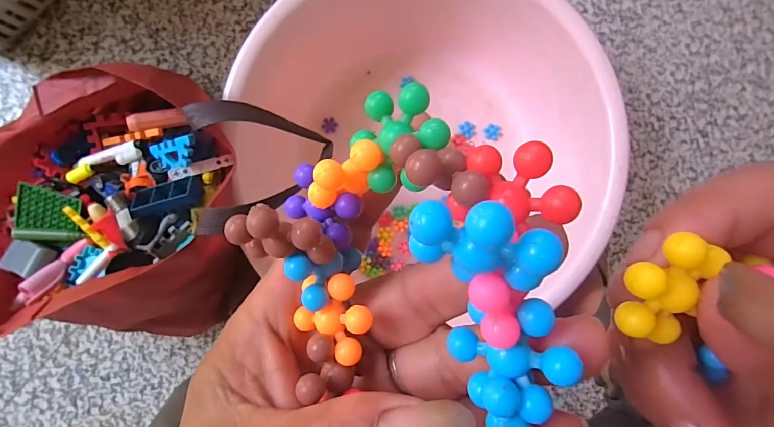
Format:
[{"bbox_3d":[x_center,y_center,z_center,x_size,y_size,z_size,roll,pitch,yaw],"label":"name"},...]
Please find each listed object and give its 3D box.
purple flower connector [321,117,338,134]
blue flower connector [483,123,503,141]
[{"bbox_3d":[-0.092,-0.141,0.648,0.025,0.004,0.025,-4,105,-14],"label":"purple flower connector"},{"bbox_3d":[0.172,-0.132,0.655,0.028,0.008,0.025,15,102,5],"label":"blue flower connector"}]

